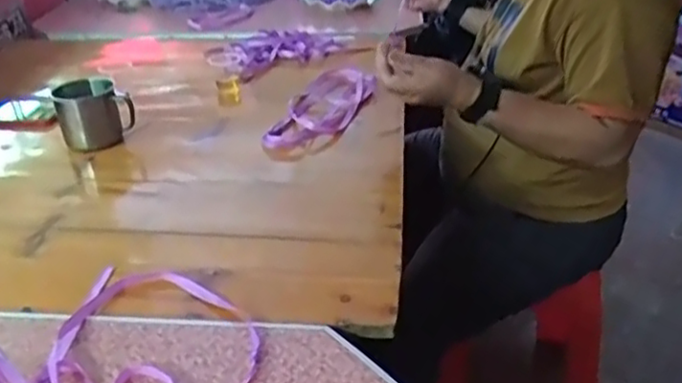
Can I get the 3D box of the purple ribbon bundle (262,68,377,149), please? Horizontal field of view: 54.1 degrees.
[{"bbox_3d":[-0.026,-0.139,1.045,0.108,0.022,0.305,9,32,16],"label":"purple ribbon bundle"}]

